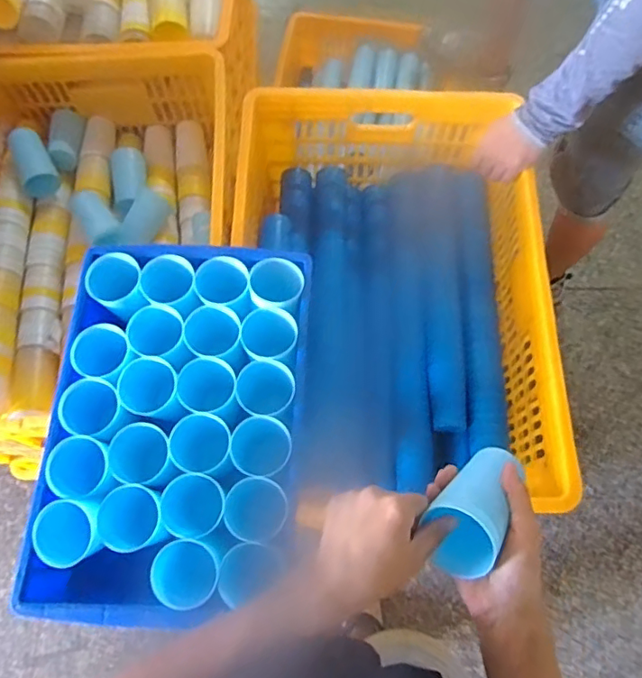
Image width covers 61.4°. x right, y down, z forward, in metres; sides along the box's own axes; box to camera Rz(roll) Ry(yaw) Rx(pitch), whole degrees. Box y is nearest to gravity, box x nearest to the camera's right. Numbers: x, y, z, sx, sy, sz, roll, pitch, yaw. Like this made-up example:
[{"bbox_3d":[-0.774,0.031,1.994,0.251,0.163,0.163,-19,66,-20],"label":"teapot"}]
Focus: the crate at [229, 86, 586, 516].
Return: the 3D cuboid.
[{"bbox_3d":[0.098,-0.092,0.881,0.438,0.258,0.630,1,69,0],"label":"crate"}]

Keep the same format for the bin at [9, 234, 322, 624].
[{"bbox_3d":[-0.153,0.097,0.631,0.258,0.123,0.399,3,69,1],"label":"bin"}]

